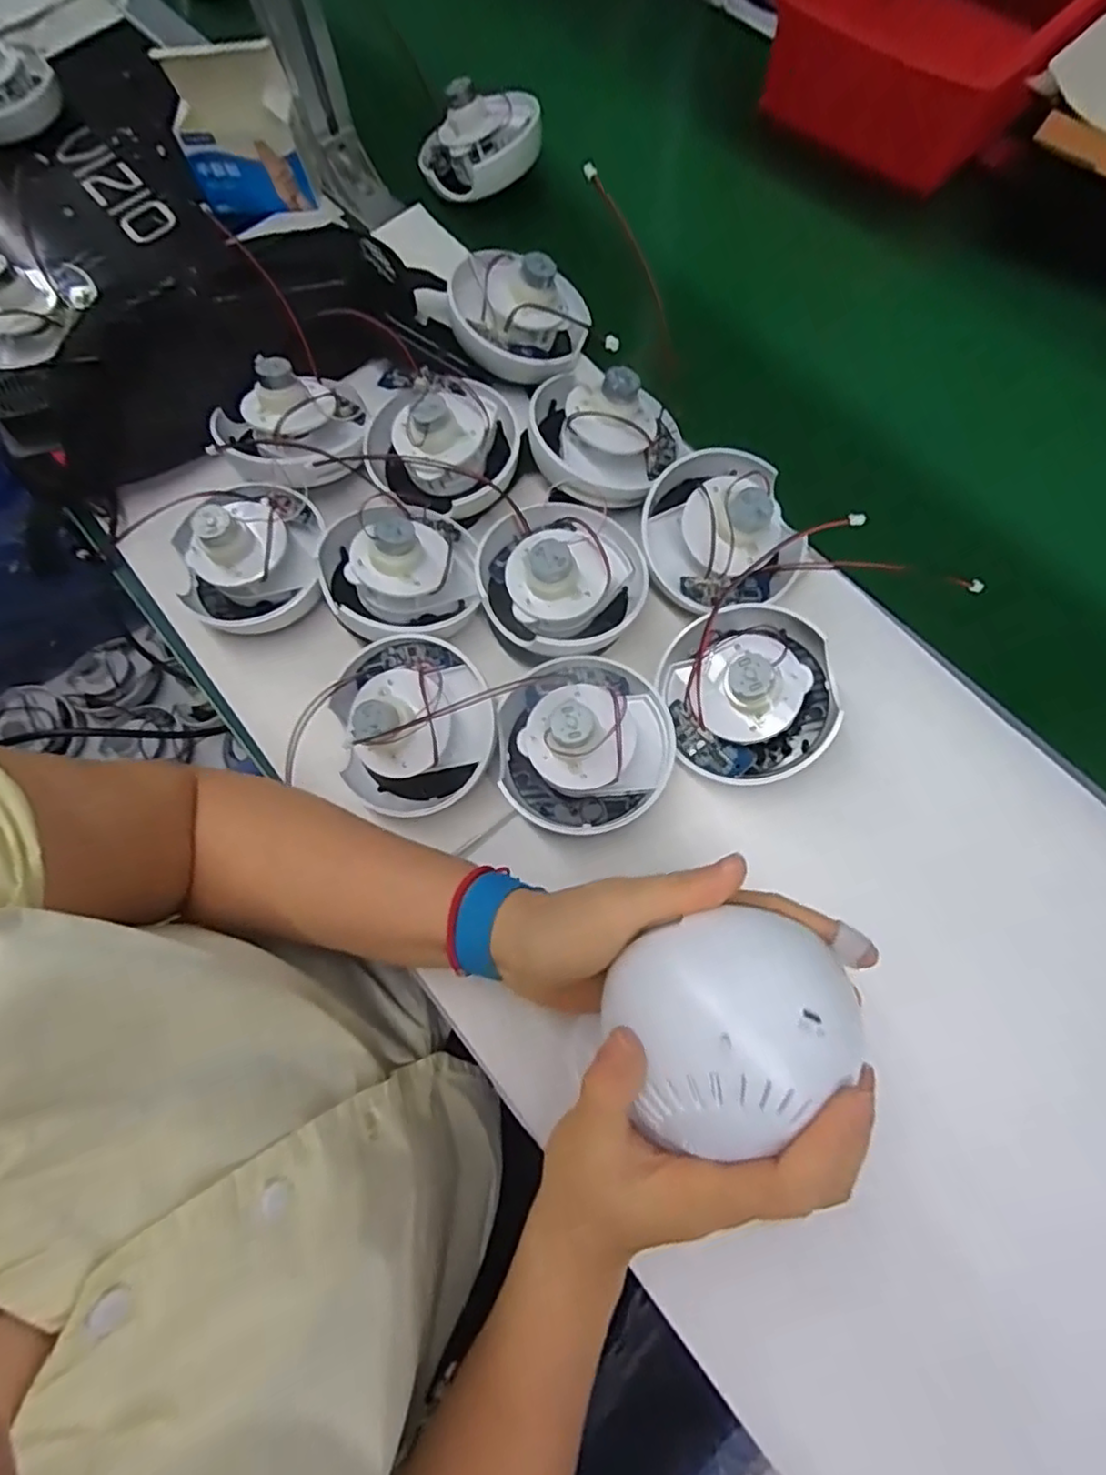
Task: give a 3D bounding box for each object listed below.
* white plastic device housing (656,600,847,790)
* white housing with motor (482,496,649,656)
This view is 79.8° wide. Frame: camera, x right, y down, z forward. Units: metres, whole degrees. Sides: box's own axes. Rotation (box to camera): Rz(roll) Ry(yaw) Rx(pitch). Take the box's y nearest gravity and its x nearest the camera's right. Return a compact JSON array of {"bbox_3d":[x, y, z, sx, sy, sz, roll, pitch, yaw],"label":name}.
[{"bbox_3d":[0.120,-0.030,0.395,0.097,0.066,0.102,-1,71,2],"label":"white plastic device housing"},{"bbox_3d":[0.005,-0.105,0.421,0.099,0.064,0.107,-20,72,-4],"label":"white housing with motor"}]

